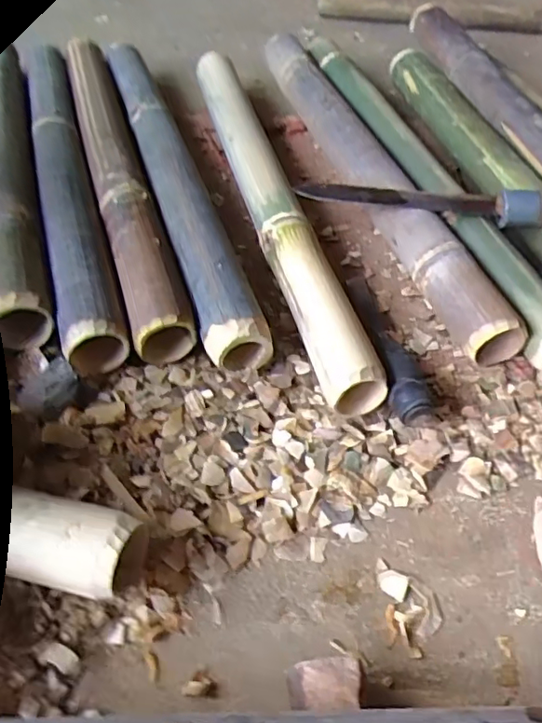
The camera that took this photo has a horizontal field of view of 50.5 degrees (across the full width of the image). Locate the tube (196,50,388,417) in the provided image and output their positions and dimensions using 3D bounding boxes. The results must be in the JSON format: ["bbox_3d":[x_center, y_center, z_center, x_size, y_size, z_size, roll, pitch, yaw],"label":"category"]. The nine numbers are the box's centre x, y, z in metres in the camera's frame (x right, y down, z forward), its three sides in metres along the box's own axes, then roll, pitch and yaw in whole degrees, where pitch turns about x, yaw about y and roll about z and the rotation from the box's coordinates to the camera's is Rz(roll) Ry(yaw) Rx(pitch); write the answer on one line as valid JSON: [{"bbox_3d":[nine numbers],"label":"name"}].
[{"bbox_3d":[-0.007,-0.216,0.693,0.063,0.059,0.663,-9,52,-11],"label":"tube"}]

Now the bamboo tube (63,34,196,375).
[{"bbox_3d":[-0.198,-0.260,0.722,0.061,0.058,0.657,-13,53,-13],"label":"bamboo tube"}]

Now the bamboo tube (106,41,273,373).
[{"bbox_3d":[-0.127,-0.252,0.717,0.065,0.061,0.669,-13,53,-13],"label":"bamboo tube"}]

